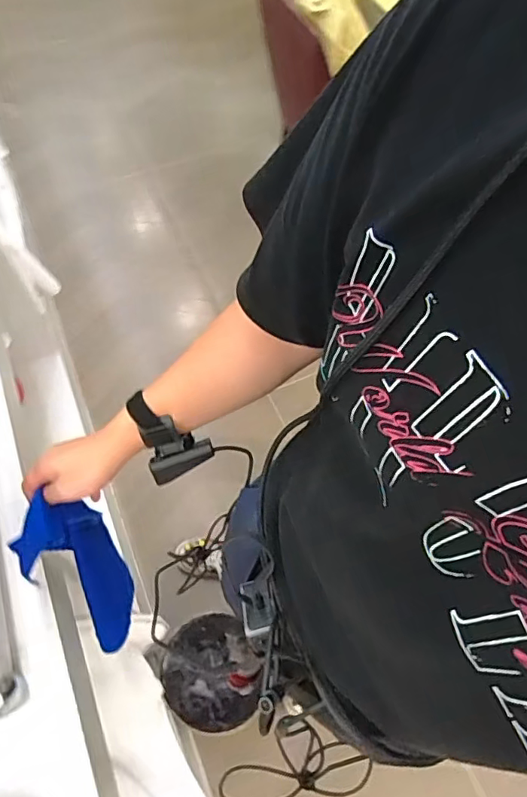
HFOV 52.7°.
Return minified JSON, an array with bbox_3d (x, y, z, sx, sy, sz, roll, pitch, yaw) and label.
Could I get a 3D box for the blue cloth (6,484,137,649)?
[{"bbox_3d":[-0.217,0.208,0.649,0.087,0.247,0.081,-35,51,-18],"label":"blue cloth"}]

